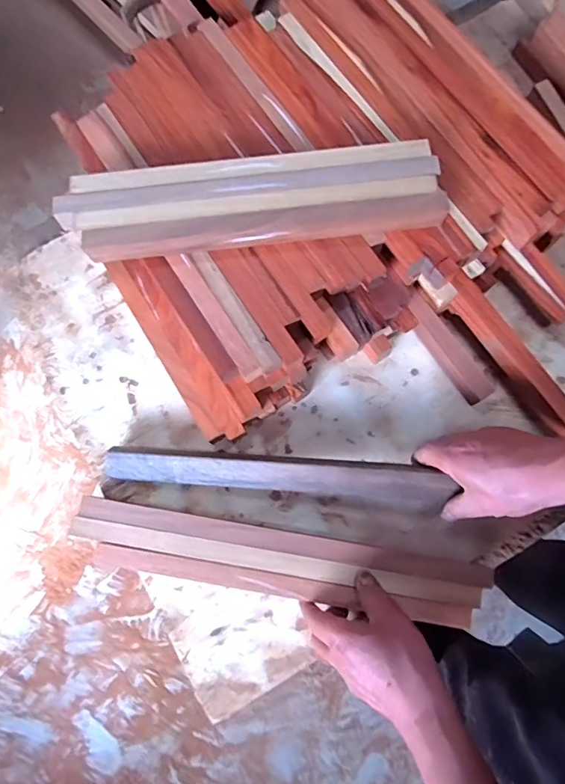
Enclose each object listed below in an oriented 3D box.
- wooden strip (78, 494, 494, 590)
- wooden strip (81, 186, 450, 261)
[{"bbox_3d":[-0.001,0.154,0.501,0.412,0.037,0.022,10,79,4],"label":"wooden strip"},{"bbox_3d":[-0.017,-0.166,0.482,0.354,0.033,0.027,-6,79,0],"label":"wooden strip"}]

